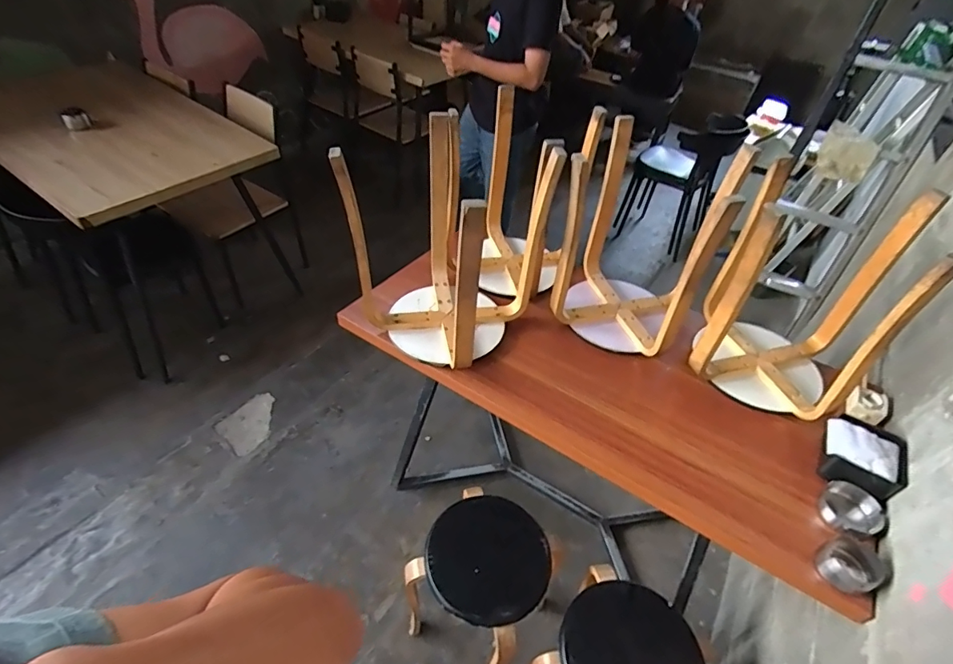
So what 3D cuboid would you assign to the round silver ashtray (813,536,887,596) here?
[{"bbox_3d":[0.626,0.391,0.797,0.083,0.043,0.079,4,43,-4],"label":"round silver ashtray"}]

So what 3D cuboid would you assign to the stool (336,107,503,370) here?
[{"bbox_3d":[-0.059,-0.187,1.068,0.337,0.431,0.354,30,47,21],"label":"stool"}]

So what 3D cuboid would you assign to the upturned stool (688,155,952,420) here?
[{"bbox_3d":[0.674,-0.067,1.009,0.297,0.441,0.298,25,46,17],"label":"upturned stool"}]

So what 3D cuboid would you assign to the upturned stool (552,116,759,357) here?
[{"bbox_3d":[0.391,-0.188,1.105,0.357,0.428,0.308,27,47,19],"label":"upturned stool"}]

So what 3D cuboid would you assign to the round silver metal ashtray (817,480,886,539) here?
[{"bbox_3d":[0.683,0.326,0.870,0.099,0.050,0.098,4,43,-4],"label":"round silver metal ashtray"}]

